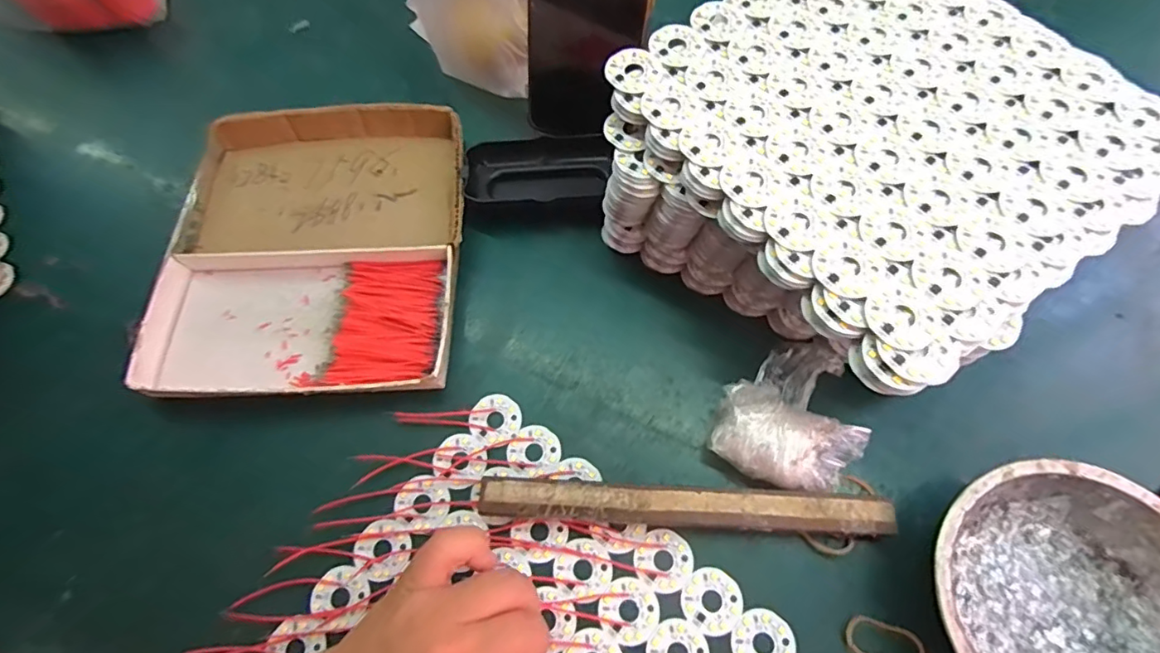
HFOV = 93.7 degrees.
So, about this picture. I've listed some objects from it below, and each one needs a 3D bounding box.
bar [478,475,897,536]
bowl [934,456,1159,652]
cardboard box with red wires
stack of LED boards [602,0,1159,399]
[{"bbox_3d":[0.054,0.097,0.294,0.212,0.018,0.020,2,68,4],"label":"bar"},{"bbox_3d":[0.227,0.131,0.255,0.123,0.040,0.123,-1,67,2],"label":"bowl"},{"bbox_3d":[-0.174,-0.054,0.367,0.190,0.029,0.211,0,69,2],"label":"cardboard box with red wires"},{"bbox_3d":[0.155,-0.091,0.319,0.225,0.092,0.229,-40,71,-13],"label":"stack of LED boards"}]

